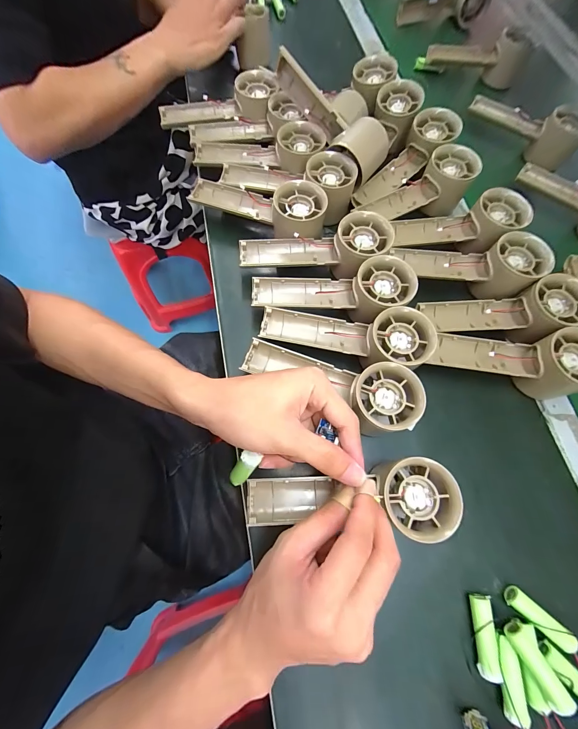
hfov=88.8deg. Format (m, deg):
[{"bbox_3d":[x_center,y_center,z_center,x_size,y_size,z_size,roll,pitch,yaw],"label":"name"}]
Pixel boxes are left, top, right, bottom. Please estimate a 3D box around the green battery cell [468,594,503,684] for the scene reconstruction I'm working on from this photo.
[{"bbox_3d":[0.148,0.207,0.225,0.014,0.011,0.049,4,70,0],"label":"green battery cell"}]

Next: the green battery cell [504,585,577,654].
[{"bbox_3d":[0.196,0.200,0.232,0.050,0.013,0.015,40,73,12],"label":"green battery cell"}]

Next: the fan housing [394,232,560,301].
[{"bbox_3d":[0.187,-0.102,0.311,0.148,0.043,0.057,1,70,-1],"label":"fan housing"}]

